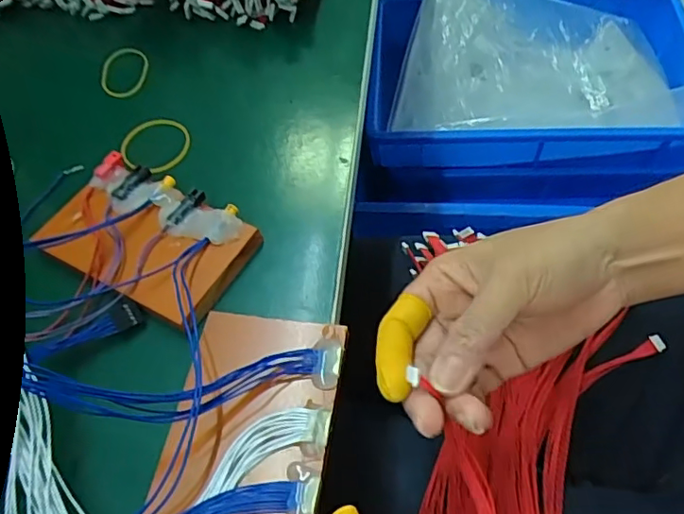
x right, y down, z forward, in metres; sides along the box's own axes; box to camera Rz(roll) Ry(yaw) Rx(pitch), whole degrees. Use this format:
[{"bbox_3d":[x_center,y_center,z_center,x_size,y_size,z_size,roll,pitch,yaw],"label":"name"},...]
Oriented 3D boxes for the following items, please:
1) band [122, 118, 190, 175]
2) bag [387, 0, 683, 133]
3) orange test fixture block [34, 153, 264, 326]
[{"bbox_3d":[-0.128,-0.077,0.395,0.052,0.005,0.049,-2,54,3],"label":"band"},{"bbox_3d":[0.262,-0.270,0.786,0.370,0.106,0.264,3,55,7],"label":"bag"},{"bbox_3d":[-0.114,-0.014,0.333,0.116,0.018,0.072,23,60,20],"label":"orange test fixture block"}]

